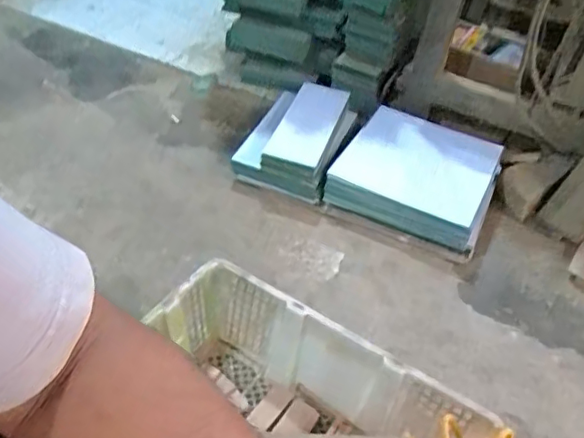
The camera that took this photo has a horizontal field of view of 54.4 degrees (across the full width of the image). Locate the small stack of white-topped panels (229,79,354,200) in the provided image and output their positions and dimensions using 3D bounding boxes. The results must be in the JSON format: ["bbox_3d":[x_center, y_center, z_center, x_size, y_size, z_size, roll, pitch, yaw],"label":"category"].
[{"bbox_3d":[0.012,-0.193,1.307,0.210,0.102,0.337,16,43,10],"label":"small stack of white-topped panels"}]

